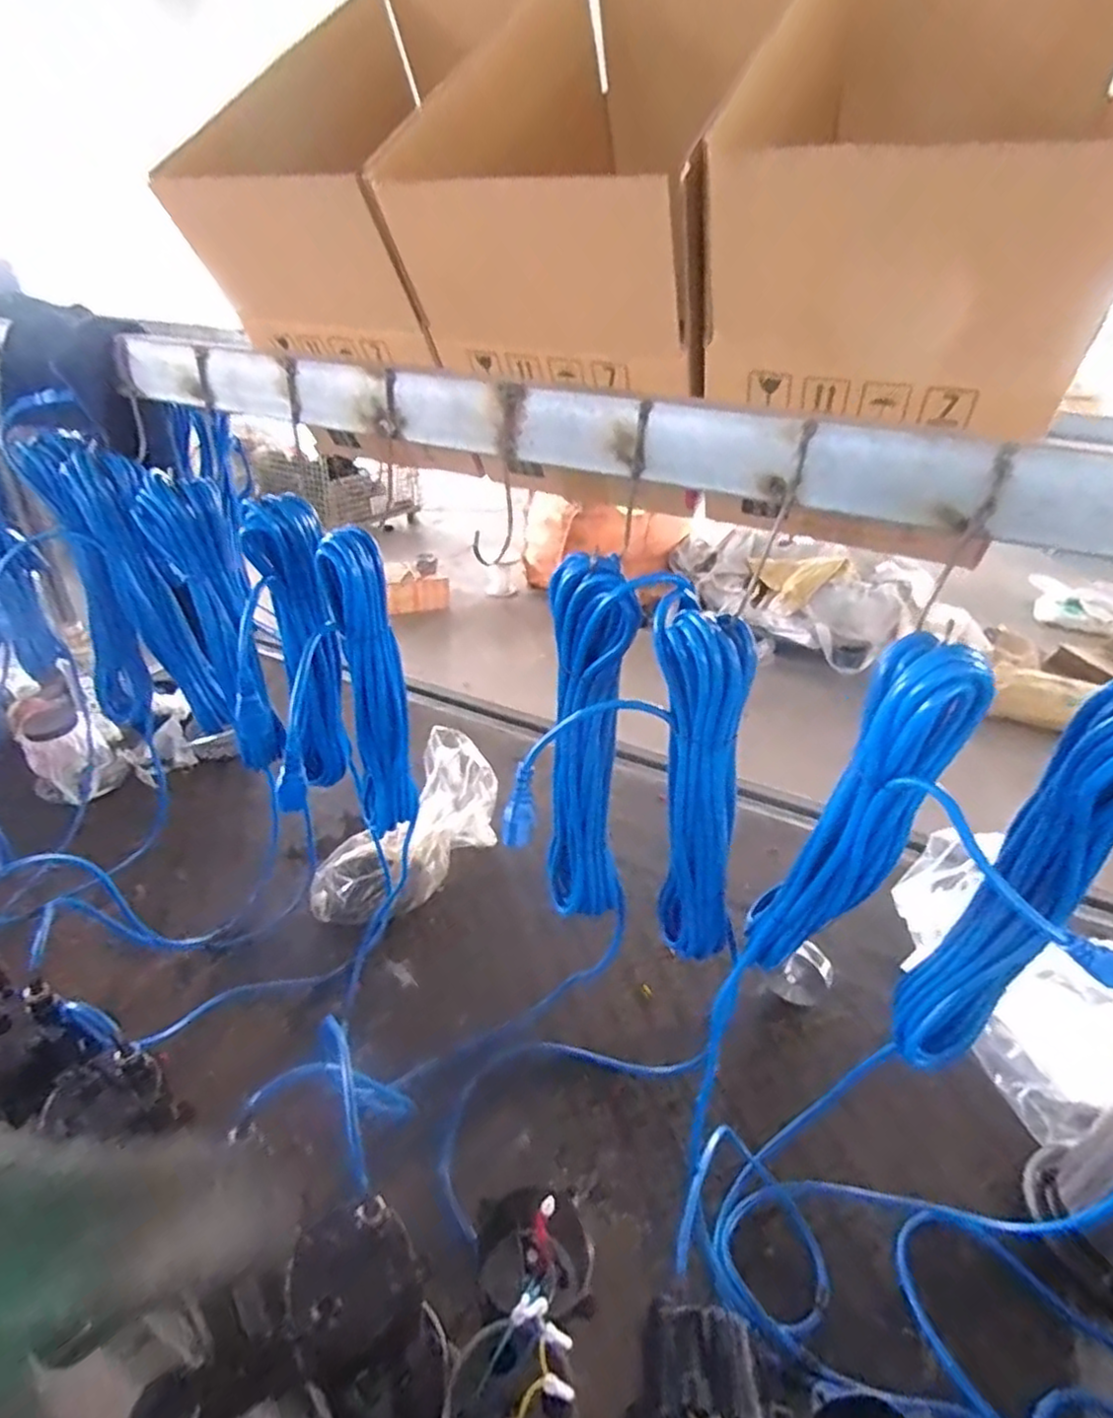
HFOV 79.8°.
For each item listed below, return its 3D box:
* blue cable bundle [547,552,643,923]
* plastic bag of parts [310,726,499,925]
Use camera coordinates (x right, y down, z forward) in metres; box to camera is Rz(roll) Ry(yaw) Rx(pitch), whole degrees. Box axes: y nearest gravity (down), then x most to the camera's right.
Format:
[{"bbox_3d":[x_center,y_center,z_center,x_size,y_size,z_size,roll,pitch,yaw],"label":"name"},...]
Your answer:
[{"bbox_3d":[0.027,0.039,0.553,0.057,0.322,0.056,-7,33,-17],"label":"blue cable bundle"},{"bbox_3d":[-0.233,0.202,1.116,0.190,0.123,0.383,17,34,21],"label":"plastic bag of parts"}]

